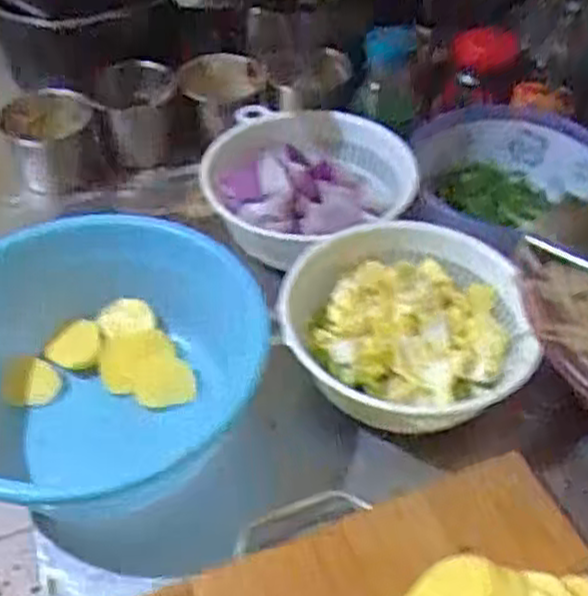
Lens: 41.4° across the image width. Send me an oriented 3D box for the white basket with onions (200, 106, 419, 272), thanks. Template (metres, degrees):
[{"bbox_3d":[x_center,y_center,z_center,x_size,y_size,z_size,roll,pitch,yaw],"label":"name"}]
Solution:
[{"bbox_3d":[0.018,-0.119,0.848,0.208,0.087,0.226,1,47,-1],"label":"white basket with onions"}]

